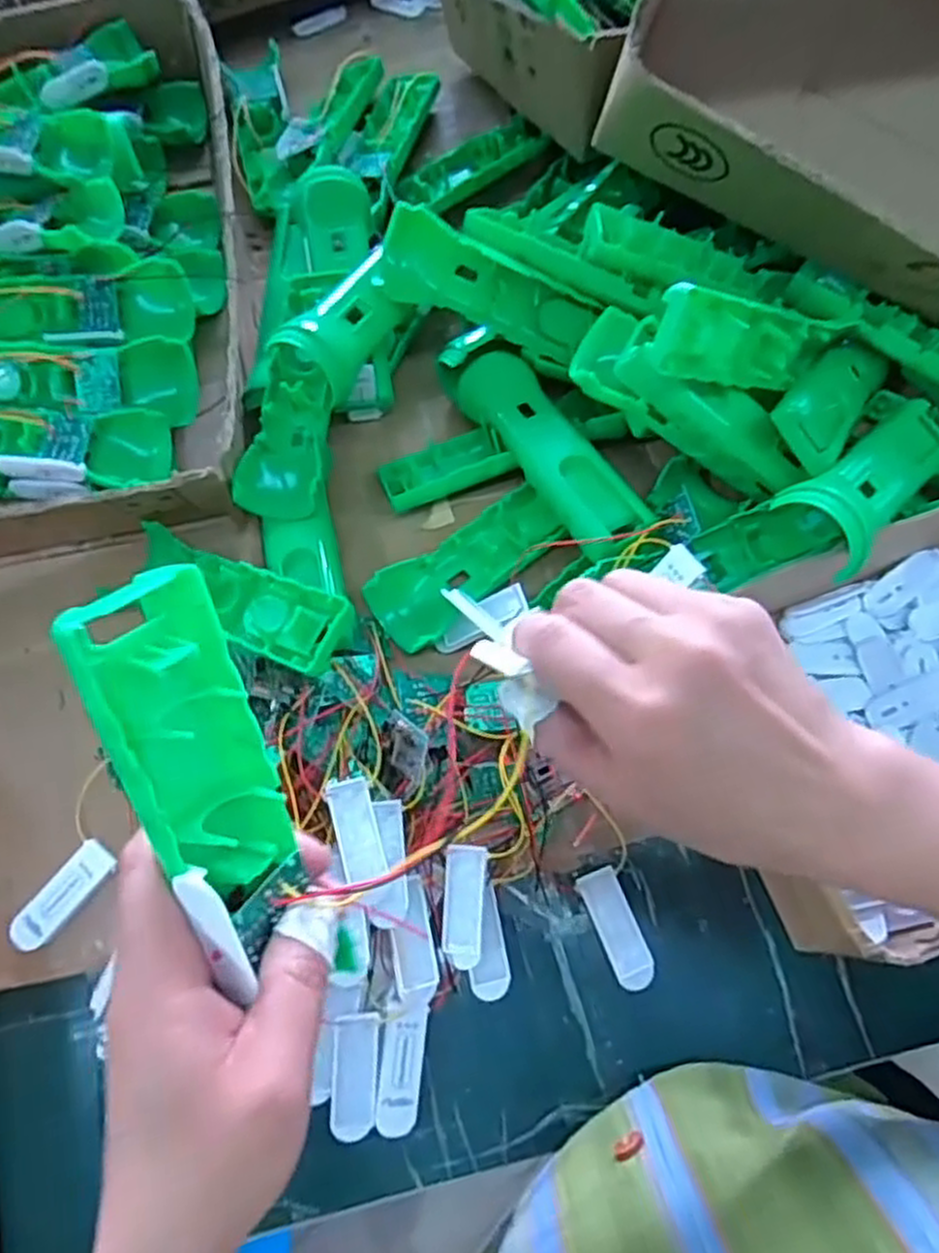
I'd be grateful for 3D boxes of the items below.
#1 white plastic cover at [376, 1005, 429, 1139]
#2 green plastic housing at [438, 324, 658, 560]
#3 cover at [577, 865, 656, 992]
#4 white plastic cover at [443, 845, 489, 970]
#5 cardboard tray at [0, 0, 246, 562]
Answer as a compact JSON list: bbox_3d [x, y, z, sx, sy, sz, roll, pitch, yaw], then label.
[{"bbox_3d":[-0.032,0.208,0.364,0.021,0.004,0.055,8,81,-16],"label":"white plastic cover"},{"bbox_3d":[0.042,-0.112,0.453,0.046,0.035,0.176,-29,70,-10],"label":"green plastic housing"},{"bbox_3d":[0.075,0.152,0.391,0.021,0.005,0.058,-21,69,-7],"label":"cover"},{"bbox_3d":[-0.002,0.137,0.382,0.019,0.004,0.057,-1,77,17],"label":"white plastic cover"},{"bbox_3d":[-0.272,-0.247,0.518,0.236,0.071,0.435,-10,68,-3],"label":"cardboard tray"}]

